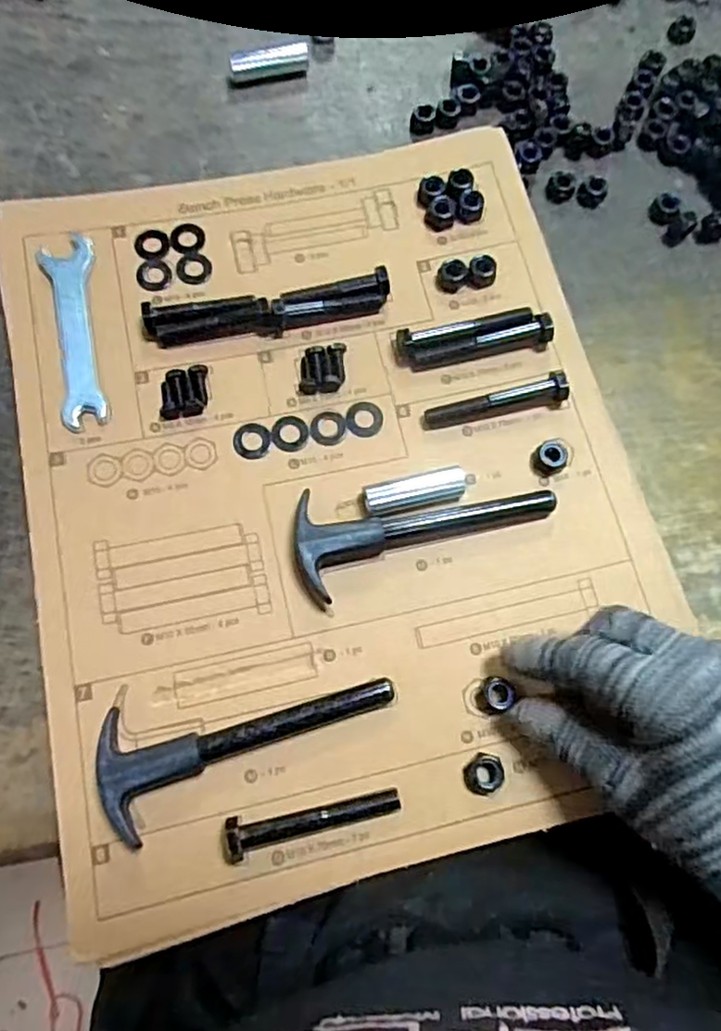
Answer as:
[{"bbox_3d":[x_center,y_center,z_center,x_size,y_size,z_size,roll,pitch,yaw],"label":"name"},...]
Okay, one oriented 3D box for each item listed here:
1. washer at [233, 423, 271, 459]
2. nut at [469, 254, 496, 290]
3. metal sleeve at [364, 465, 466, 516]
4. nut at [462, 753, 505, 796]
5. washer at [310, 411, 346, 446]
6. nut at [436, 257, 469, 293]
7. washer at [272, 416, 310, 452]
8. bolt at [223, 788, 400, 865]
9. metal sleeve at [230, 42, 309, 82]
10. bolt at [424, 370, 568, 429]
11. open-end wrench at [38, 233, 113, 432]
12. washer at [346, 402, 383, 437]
[{"bbox_3d":[-0.056,-0.039,0.343,0.019,0.004,0.020,1,72,-2],"label":"washer"},{"bbox_3d":[0.068,-0.136,0.368,0.015,0.011,0.013,3,72,-1],"label":"nut"},{"bbox_3d":[0.028,-0.011,0.333,0.051,0.012,0.016,-14,73,-6],"label":"metal sleeve"},{"bbox_3d":[0.056,0.116,0.297,0.016,0.005,0.018,43,76,11],"label":"nut"},{"bbox_3d":[-0.017,-0.047,0.347,0.019,0.004,0.019,1,72,-2],"label":"washer"},{"bbox_3d":[0.052,-0.135,0.371,0.016,0.013,0.013,22,73,5],"label":"nut"},{"bbox_3d":[-0.037,-0.043,0.346,0.019,0.004,0.020,4,72,-1],"label":"washer"},{"bbox_3d":[-0.020,0.130,0.284,0.075,0.019,0.016,-12,73,-6],"label":"bolt"},{"bbox_3d":[-0.058,-0.291,0.423,0.051,0.016,0.014,-16,73,-7],"label":"metal sleeve"},{"bbox_3d":[0.070,-0.062,0.346,0.074,0.019,0.015,-12,73,-6],"label":"bolt"},{"bbox_3d":[-0.152,-0.100,0.355,0.028,0.004,0.113,-14,73,-6],"label":"open-end wrench"},{"bbox_3d":[0.002,-0.052,0.350,0.020,0.004,0.020,1,72,-2],"label":"washer"}]

